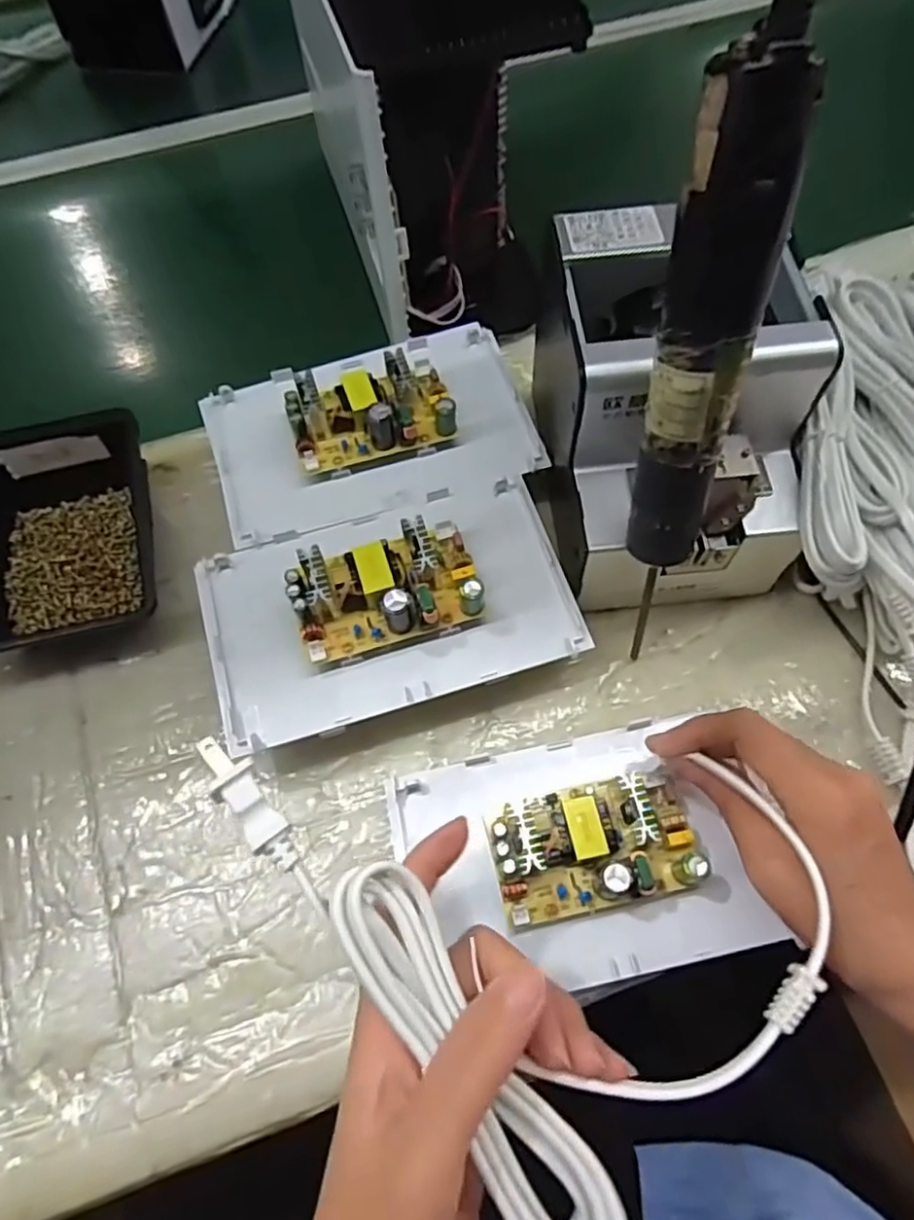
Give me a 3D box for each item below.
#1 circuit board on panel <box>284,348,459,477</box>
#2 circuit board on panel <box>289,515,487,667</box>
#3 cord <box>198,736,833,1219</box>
[{"bbox_3d":[-0.055,-0.124,0.420,0.100,0.037,0.059,-18,63,-6],"label":"circuit board on panel"},{"bbox_3d":[-0.039,-0.012,0.363,0.100,0.035,0.059,-16,63,-5],"label":"circuit board on panel"},{"bbox_3d":[0.039,0.089,0.256,0.173,0.069,0.205,-37,67,-15],"label":"cord"}]

